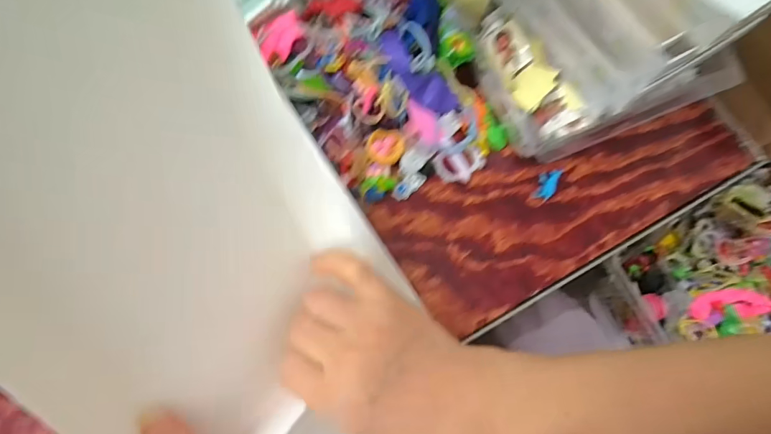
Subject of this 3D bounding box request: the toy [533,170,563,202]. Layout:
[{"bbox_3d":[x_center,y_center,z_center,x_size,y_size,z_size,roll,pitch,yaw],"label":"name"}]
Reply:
[{"bbox_3d":[0.151,-0.031,0.379,0.017,0.007,0.032,22,75,4],"label":"toy"}]

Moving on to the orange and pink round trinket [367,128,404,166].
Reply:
[{"bbox_3d":[0.000,-0.064,0.374,0.032,0.010,0.031,8,90,-7],"label":"orange and pink round trinket"}]

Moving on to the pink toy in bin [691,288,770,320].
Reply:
[{"bbox_3d":[0.475,0.119,0.563,0.095,0.030,0.039,-1,74,-2],"label":"pink toy in bin"}]

